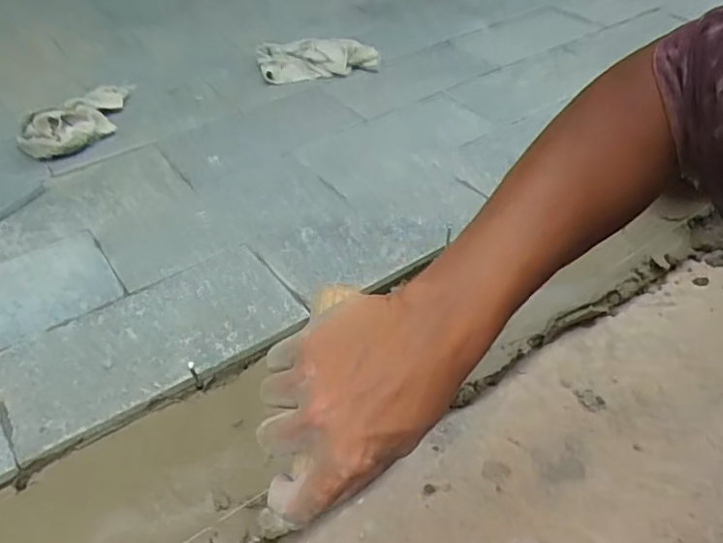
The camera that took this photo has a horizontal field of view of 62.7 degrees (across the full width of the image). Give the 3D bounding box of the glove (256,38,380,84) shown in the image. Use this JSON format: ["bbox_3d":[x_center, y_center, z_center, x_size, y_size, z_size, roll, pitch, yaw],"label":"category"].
[{"bbox_3d":[-0.076,-0.376,1.057,0.217,0.059,0.087,-8,37,0],"label":"glove"}]

